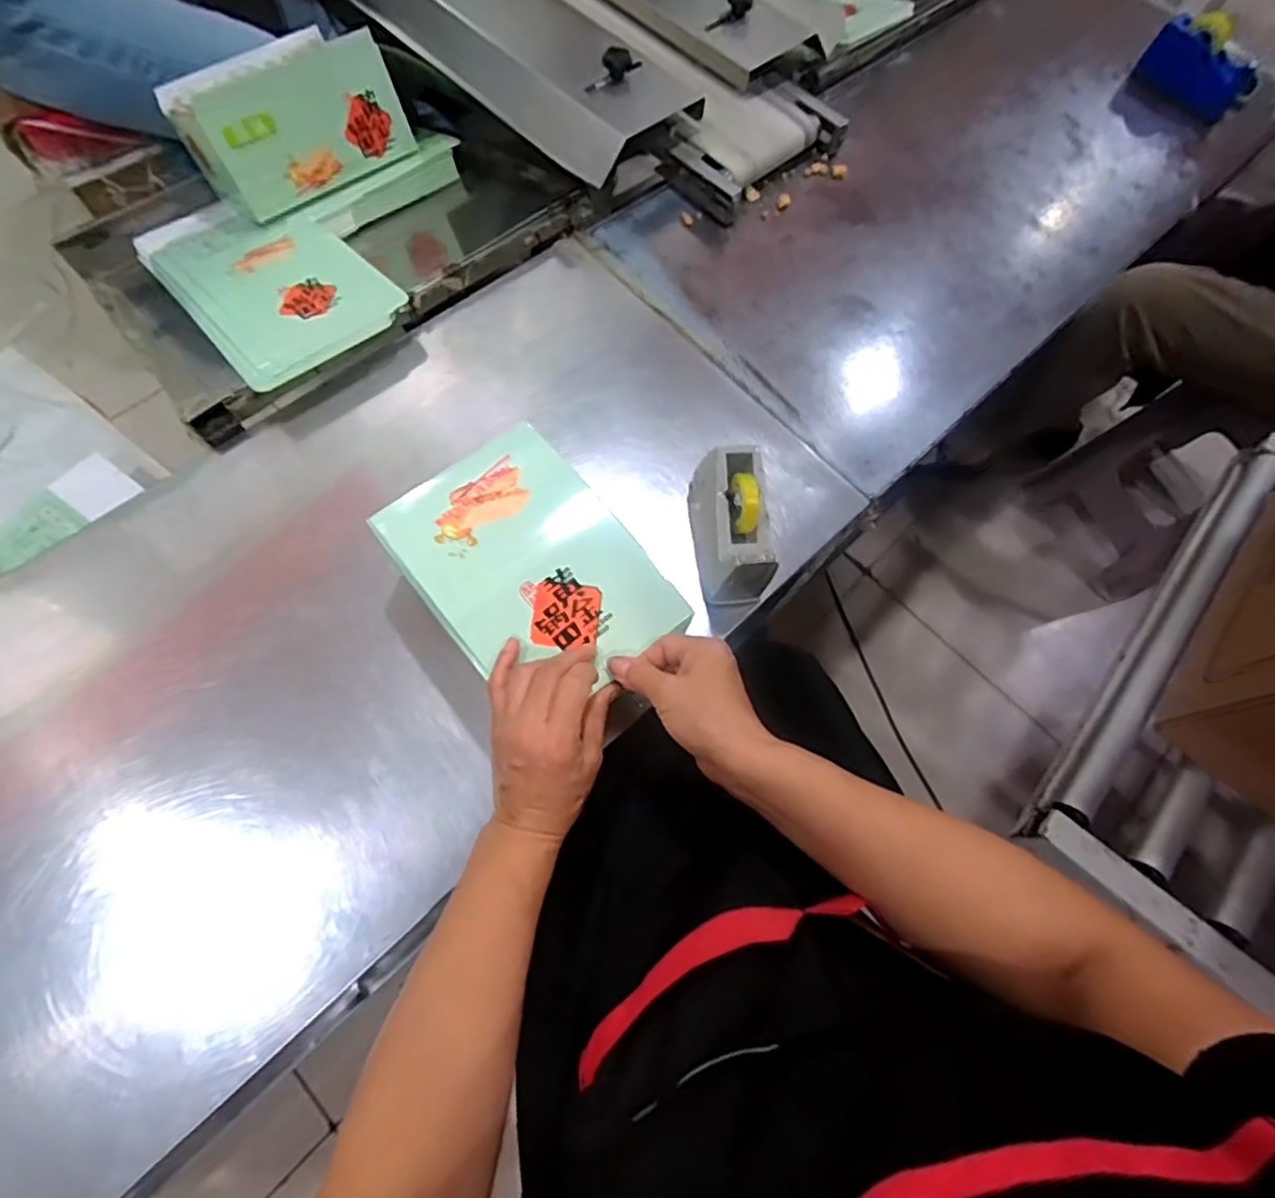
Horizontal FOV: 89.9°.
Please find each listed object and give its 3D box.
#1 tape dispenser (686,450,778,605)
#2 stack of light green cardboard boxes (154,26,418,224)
[{"bbox_3d":[0.091,-0.067,0.623,0.063,0.101,0.132,-6,68,-5],"label":"tape dispenser"},{"bbox_3d":[-0.440,-0.614,0.816,0.247,0.149,0.126,-37,51,-16],"label":"stack of light green cardboard boxes"}]

